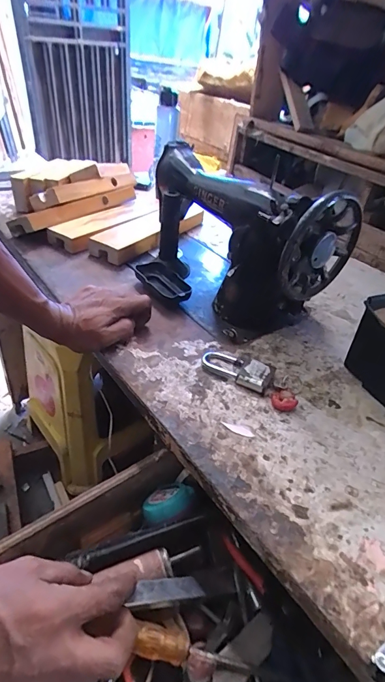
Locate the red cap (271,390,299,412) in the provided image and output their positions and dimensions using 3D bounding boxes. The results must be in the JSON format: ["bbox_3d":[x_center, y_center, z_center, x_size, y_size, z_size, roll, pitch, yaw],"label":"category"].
[{"bbox_3d":[0.105,0.069,0.445,0.025,0.012,0.028,-19,44,-28],"label":"red cap"}]

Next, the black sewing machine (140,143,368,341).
[{"bbox_3d":[0.052,-0.150,0.578,0.146,0.199,0.322,-25,47,-34],"label":"black sewing machine"}]

